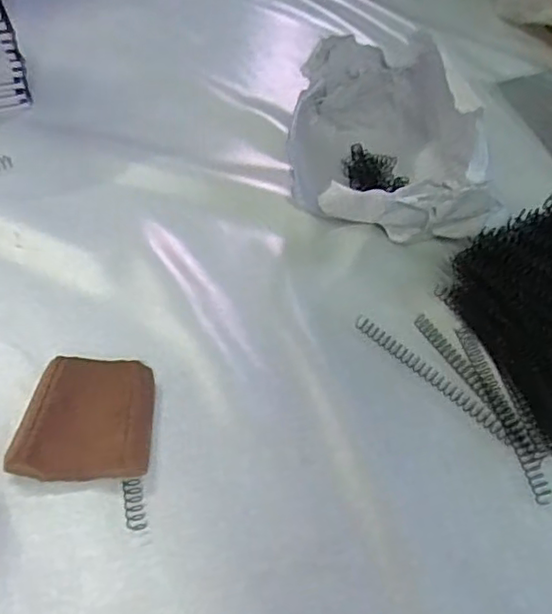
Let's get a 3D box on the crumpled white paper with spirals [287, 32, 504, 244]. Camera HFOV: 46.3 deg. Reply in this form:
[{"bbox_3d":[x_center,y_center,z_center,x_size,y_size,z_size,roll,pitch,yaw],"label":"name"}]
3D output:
[{"bbox_3d":[0.106,-0.148,0.588,0.180,0.124,0.200,7,47,2],"label":"crumpled white paper with spirals"}]

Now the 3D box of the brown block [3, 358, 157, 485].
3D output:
[{"bbox_3d":[-0.128,0.076,0.440,0.086,0.018,0.089,2,46,-5],"label":"brown block"}]

